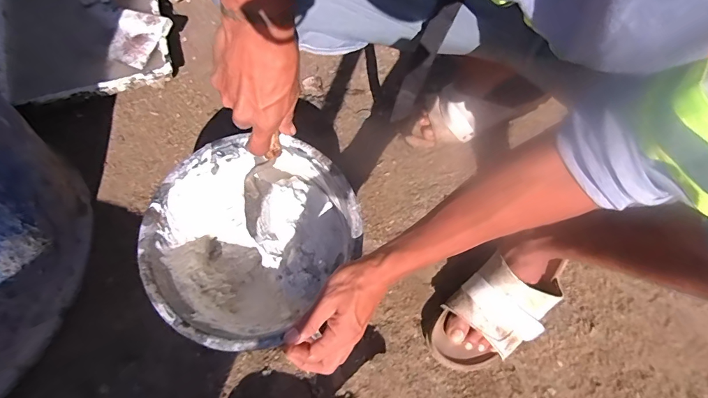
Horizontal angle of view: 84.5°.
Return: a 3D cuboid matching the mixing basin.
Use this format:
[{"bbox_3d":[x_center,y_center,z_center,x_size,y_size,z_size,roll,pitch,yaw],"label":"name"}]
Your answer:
[{"bbox_3d":[-0.132,0.062,0.525,0.232,0.173,0.247,0,63,0],"label":"mixing basin"}]

